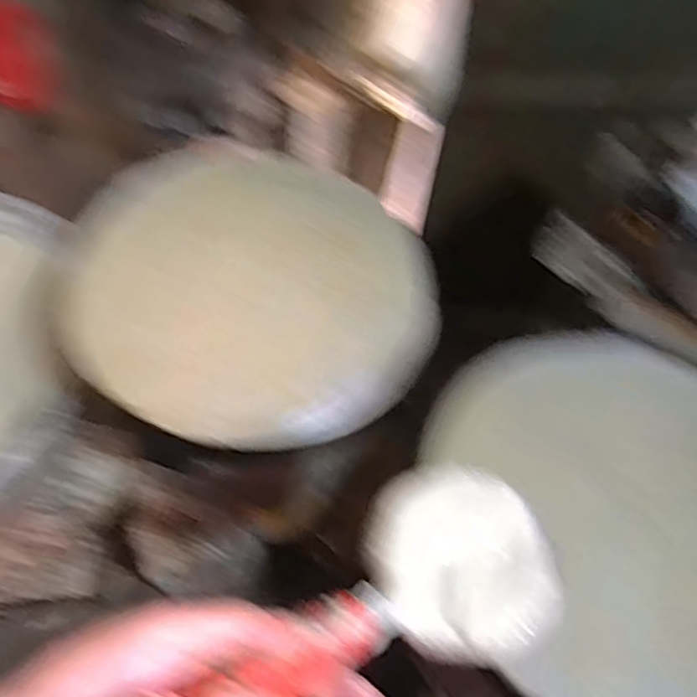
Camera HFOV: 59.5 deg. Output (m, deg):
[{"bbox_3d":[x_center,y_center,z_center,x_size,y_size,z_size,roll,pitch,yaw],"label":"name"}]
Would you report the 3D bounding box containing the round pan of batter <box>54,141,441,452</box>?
[{"bbox_3d":[-0.120,-0.077,0.736,0.448,0.068,0.401,40,66,18],"label":"round pan of batter"}]

